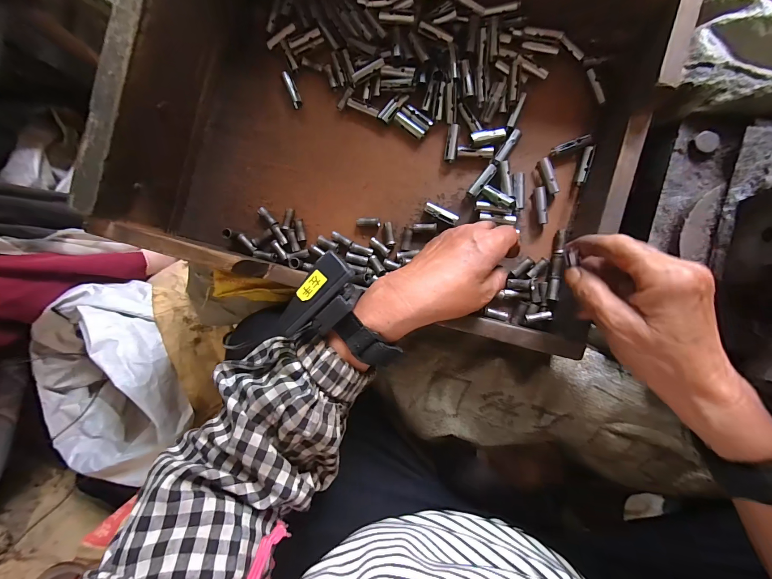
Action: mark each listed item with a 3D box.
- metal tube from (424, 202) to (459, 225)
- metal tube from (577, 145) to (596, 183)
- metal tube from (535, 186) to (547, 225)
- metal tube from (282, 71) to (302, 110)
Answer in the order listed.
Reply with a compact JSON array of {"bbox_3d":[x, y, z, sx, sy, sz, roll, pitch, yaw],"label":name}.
[{"bbox_3d":[0.059,-0.080,0.345,0.037,0.011,0.011,29,96,4],"label":"metal tube"},{"bbox_3d":[0.203,-0.128,0.332,0.009,0.011,0.036,17,95,5],"label":"metal tube"},{"bbox_3d":[0.160,-0.086,0.334,0.009,0.011,0.038,-4,93,6],"label":"metal tube"},{"bbox_3d":[-0.104,-0.222,0.361,0.011,0.009,0.038,-22,90,7],"label":"metal tube"}]

